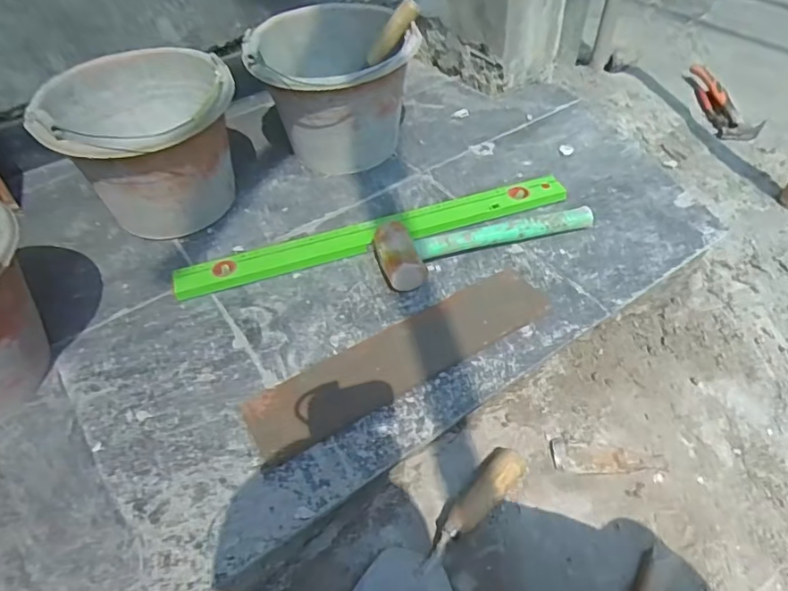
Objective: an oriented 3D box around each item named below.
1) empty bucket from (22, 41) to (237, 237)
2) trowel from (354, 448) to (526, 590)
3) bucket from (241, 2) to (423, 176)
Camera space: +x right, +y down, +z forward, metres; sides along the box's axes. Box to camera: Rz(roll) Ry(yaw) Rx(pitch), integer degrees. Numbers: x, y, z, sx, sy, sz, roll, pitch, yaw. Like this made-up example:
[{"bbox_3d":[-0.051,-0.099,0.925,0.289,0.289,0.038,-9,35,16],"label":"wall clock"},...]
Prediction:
[{"bbox_3d":[-0.362,-0.218,0.834,0.249,0.208,0.282,-29,51,-22],"label":"empty bucket"},{"bbox_3d":[0.045,0.278,0.585,0.085,0.051,0.307,34,57,30],"label":"trowel"},{"bbox_3d":[-0.100,-0.342,0.934,0.255,0.206,0.289,-17,48,-12],"label":"bucket"}]

